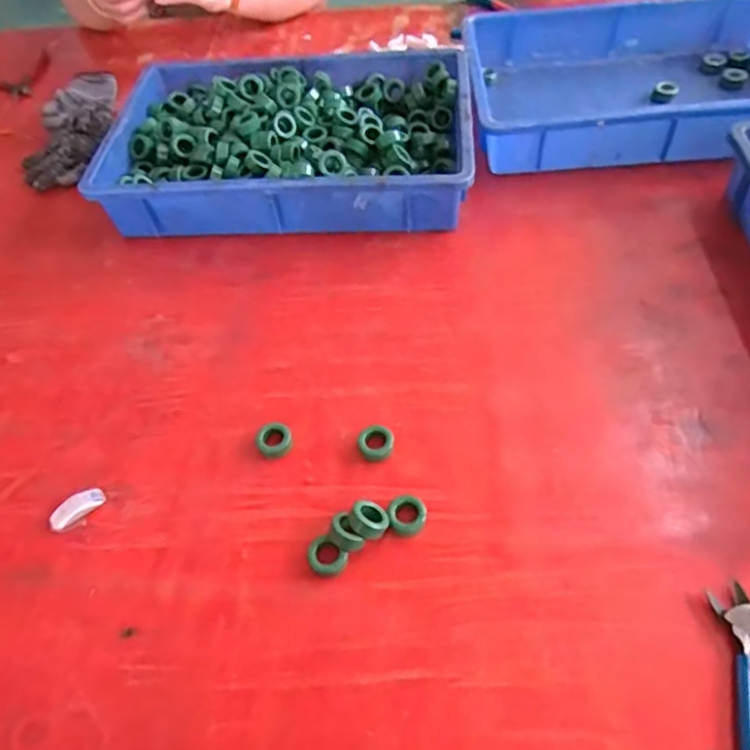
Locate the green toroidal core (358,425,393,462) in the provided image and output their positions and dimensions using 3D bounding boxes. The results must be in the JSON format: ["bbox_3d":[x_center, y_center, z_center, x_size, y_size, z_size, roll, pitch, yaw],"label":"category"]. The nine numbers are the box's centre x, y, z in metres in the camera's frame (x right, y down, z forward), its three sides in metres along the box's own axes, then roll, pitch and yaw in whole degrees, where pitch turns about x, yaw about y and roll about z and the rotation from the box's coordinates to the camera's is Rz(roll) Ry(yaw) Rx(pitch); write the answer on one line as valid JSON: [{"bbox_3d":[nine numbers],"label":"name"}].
[{"bbox_3d":[0.001,0.059,0.531,0.030,0.014,0.030,-2,51,3],"label":"green toroidal core"}]

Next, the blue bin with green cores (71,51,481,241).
[{"bbox_3d":[-0.102,-0.294,0.771,0.433,0.088,0.305,1,51,5],"label":"blue bin with green cores"}]

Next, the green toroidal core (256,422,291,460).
[{"bbox_3d":[-0.089,0.058,0.538,0.031,0.012,0.031,-2,51,3],"label":"green toroidal core"}]

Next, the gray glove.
[{"bbox_3d":[-0.426,-0.355,0.873,0.086,0.037,0.268,-2,51,3],"label":"gray glove"}]

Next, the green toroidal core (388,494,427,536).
[{"bbox_3d":[0.026,0.112,0.488,0.030,0.015,0.029,-2,51,3],"label":"green toroidal core"}]

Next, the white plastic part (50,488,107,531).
[{"bbox_3d":[-0.251,0.112,0.517,0.045,0.011,0.018,-35,57,-22],"label":"white plastic part"}]

